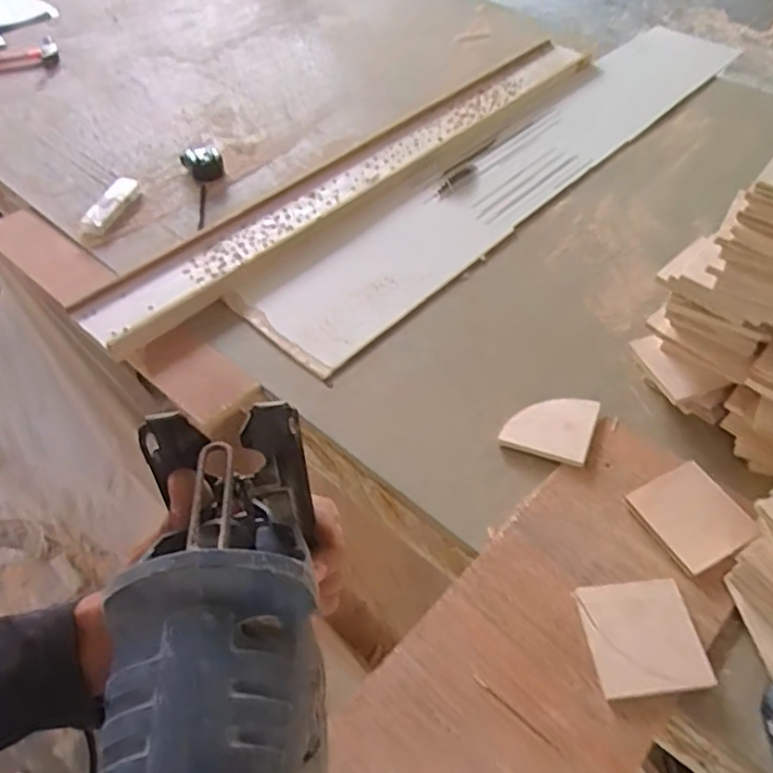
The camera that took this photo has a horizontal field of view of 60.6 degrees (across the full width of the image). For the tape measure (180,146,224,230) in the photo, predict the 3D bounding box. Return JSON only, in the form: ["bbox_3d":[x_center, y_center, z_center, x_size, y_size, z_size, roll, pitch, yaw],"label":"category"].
[{"bbox_3d":[-0.296,-0.331,1.087,0.068,0.040,0.203,-11,51,-10],"label":"tape measure"}]

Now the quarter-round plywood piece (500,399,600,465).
[{"bbox_3d":[0.196,0.044,0.788,0.096,0.008,0.102,18,52,14],"label":"quarter-round plywood piece"}]

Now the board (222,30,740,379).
[{"bbox_3d":[0.236,-0.384,1.128,0.204,0.021,1.120,39,62,23],"label":"board"}]

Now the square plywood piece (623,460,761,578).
[{"bbox_3d":[0.315,0.133,0.686,0.091,0.006,0.101,-27,51,-7],"label":"square plywood piece"}]

